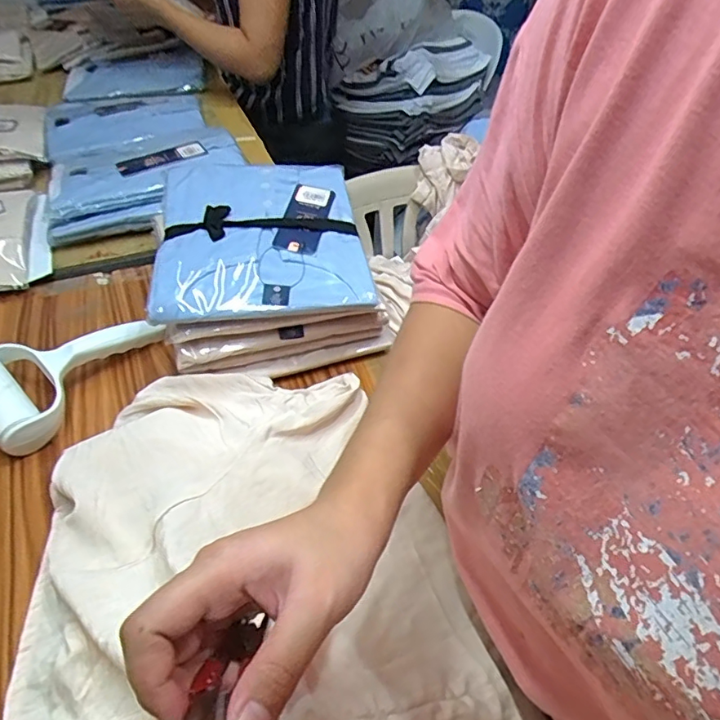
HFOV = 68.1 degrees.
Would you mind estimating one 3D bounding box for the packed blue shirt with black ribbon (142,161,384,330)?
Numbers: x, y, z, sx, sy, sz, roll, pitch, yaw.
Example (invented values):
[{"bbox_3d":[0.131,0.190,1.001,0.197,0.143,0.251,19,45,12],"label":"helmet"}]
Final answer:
[{"bbox_3d":[-0.111,-0.146,0.575,0.205,0.034,0.265,-7,49,-8],"label":"packed blue shirt with black ribbon"}]

